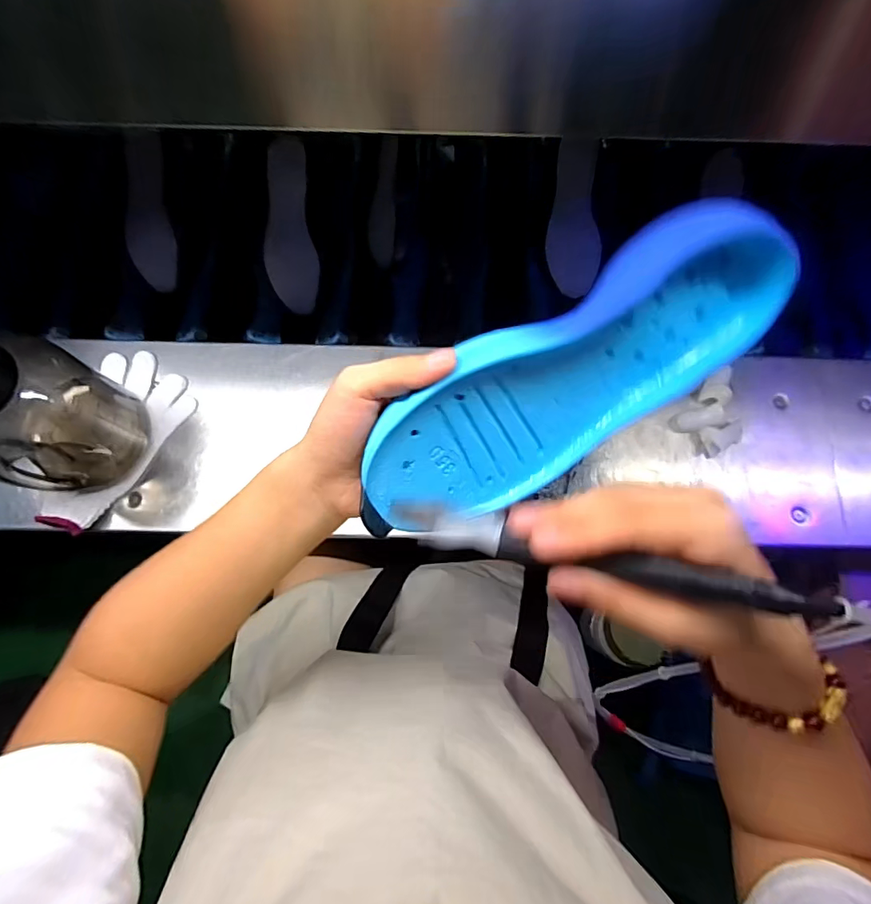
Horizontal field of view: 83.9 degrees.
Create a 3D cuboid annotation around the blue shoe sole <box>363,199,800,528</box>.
[{"bbox_3d":[0.070,-0.039,0.261,0.236,0.048,0.091,-32,122,1],"label":"blue shoe sole"}]

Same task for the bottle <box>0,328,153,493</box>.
[{"bbox_3d":[-0.379,-0.034,0.464,0.101,0.207,0.129,25,80,1],"label":"bottle"}]

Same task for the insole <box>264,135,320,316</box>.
[{"bbox_3d":[-0.197,-0.301,0.653,0.070,0.019,0.216,-3,100,-4],"label":"insole"}]

